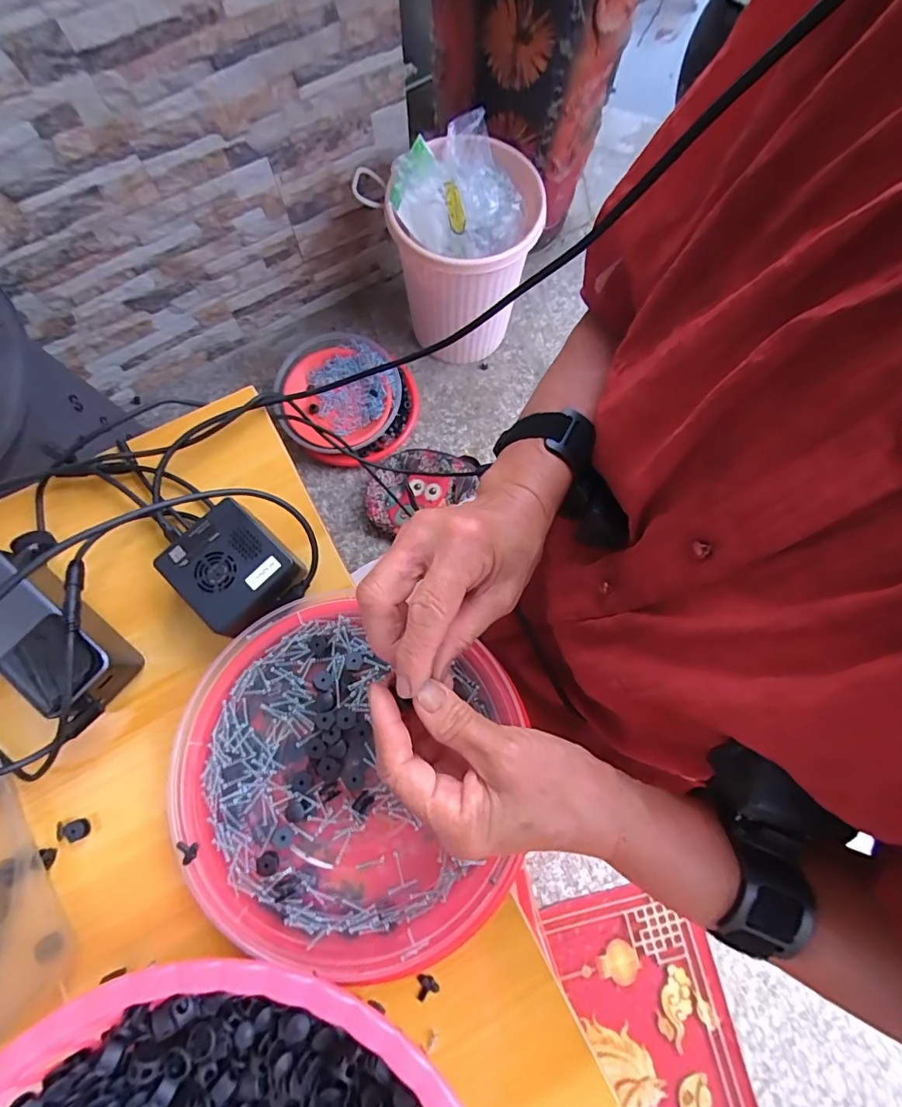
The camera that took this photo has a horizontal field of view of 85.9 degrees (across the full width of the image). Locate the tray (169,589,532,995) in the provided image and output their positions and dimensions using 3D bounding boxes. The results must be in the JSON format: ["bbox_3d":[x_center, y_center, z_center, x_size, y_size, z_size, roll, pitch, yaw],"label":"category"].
[{"bbox_3d":[-0.073,0.155,0.339,0.230,0.035,0.222,0,75,-2],"label":"tray"}]

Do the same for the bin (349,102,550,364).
[{"bbox_3d":[0.030,-0.532,0.893,0.267,0.340,0.241,-34,79,-8],"label":"bin"}]

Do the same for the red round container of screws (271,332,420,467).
[{"bbox_3d":[-0.193,-0.295,0.940,0.251,0.087,0.245,0,76,0],"label":"red round container of screws"}]

